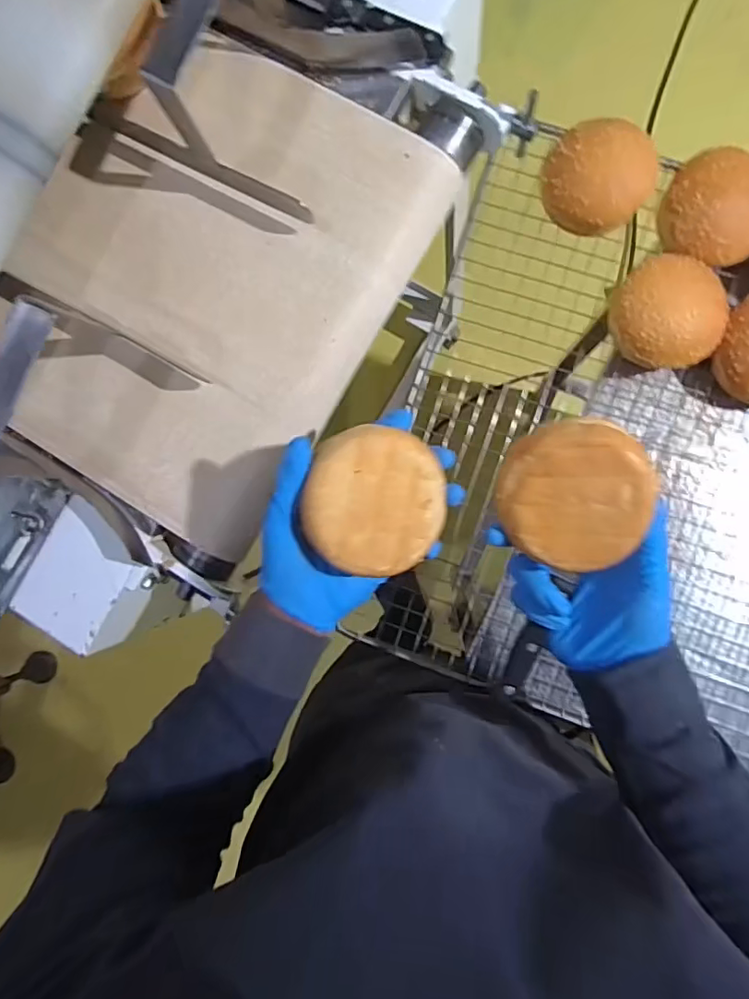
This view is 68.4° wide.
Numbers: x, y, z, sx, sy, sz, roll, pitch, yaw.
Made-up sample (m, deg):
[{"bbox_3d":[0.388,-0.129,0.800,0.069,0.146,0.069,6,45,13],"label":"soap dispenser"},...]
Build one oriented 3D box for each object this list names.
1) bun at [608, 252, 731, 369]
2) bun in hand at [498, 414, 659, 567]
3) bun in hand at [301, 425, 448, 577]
[{"bbox_3d":[0.264,-0.164,0.494,0.091,0.050,0.091,0,90,7],"label":"bun"},{"bbox_3d":[0.123,-0.005,0.344,0.085,0.029,0.088,4,107,15],"label":"bun in hand"},{"bbox_3d":[0.000,-0.001,0.357,0.084,0.027,0.089,1,93,-9],"label":"bun in hand"}]

